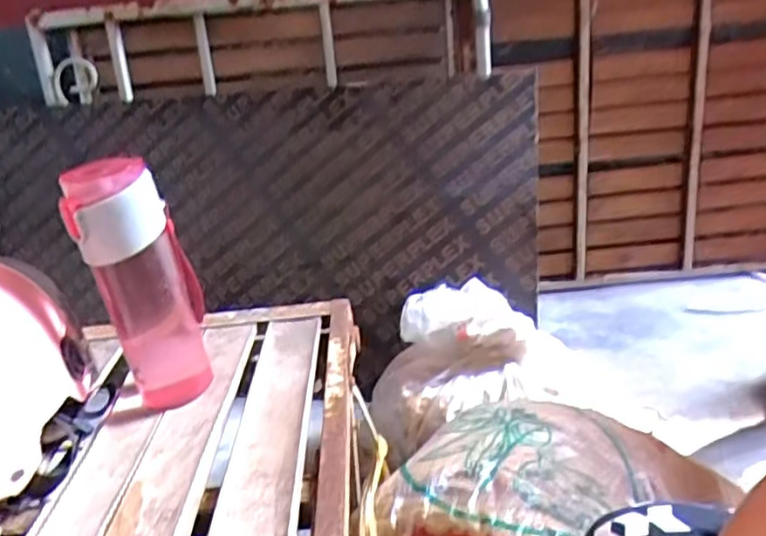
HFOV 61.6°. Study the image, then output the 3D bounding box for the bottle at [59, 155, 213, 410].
[{"bbox_3d":[-0.208,0.017,0.561,0.083,0.214,0.058,-11,24,-13],"label":"bottle"}]

